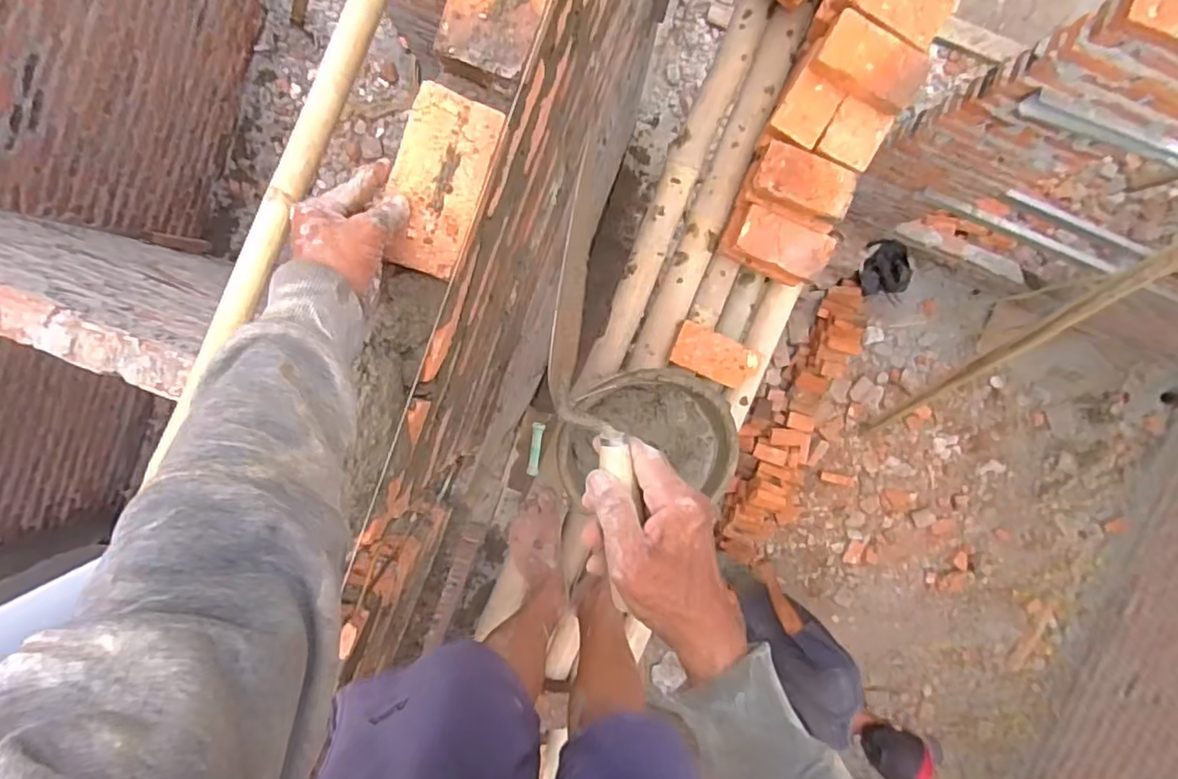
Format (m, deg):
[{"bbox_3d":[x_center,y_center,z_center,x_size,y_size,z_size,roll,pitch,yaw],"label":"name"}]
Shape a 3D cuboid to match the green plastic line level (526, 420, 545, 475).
[{"bbox_3d":[-0.081,0.092,0.918,0.018,0.017,0.081,7,95,0],"label":"green plastic line level"}]

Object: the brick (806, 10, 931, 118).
[{"bbox_3d":[0.426,-0.494,0.917,0.159,0.041,0.088,22,113,-6],"label":"brick"}]

